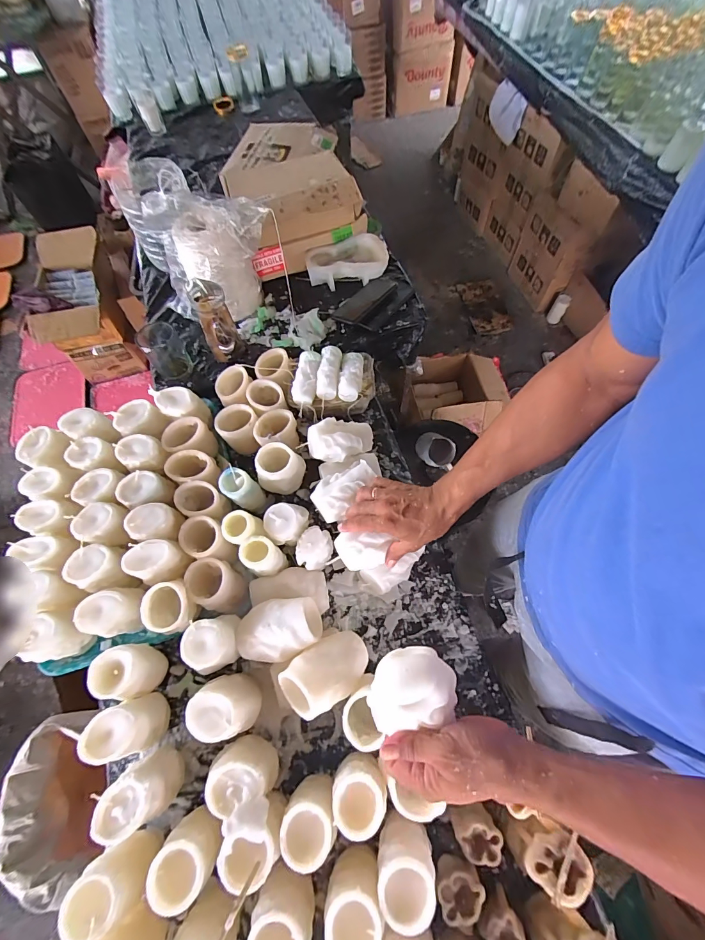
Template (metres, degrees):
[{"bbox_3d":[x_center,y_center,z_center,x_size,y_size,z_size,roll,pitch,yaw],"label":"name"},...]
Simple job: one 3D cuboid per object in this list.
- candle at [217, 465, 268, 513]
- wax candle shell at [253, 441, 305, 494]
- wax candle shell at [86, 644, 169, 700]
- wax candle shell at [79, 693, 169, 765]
[{"bbox_3d":[-0.189,0.038,0.633,0.050,0.098,0.047,-1,65,2],"label":"candle"},{"bbox_3d":[-0.123,0.004,0.641,0.072,0.093,0.077,11,66,7],"label":"wax candle shell"},{"bbox_3d":[-0.309,0.280,0.508,0.066,0.080,0.067,-3,65,0],"label":"wax candle shell"},{"bbox_3d":[-0.295,0.345,0.483,0.073,0.087,0.067,-23,67,-9],"label":"wax candle shell"}]

